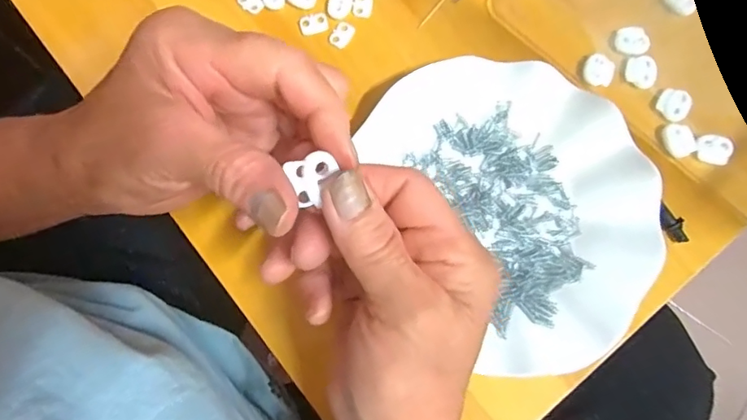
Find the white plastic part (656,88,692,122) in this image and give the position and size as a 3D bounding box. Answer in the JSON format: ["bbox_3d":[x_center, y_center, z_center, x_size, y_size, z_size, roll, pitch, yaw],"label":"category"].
[{"bbox_3d":[0.196,-0.069,0.332,0.019,0.004,0.022,33,78,7],"label":"white plastic part"}]

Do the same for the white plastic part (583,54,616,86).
[{"bbox_3d":[0.150,-0.093,0.339,0.019,0.005,0.021,17,76,3],"label":"white plastic part"}]

